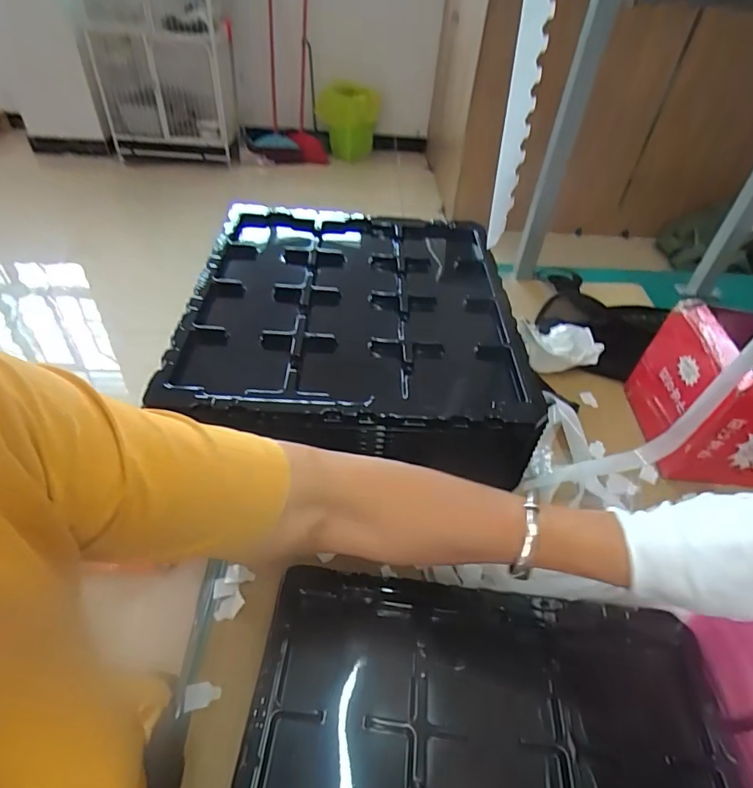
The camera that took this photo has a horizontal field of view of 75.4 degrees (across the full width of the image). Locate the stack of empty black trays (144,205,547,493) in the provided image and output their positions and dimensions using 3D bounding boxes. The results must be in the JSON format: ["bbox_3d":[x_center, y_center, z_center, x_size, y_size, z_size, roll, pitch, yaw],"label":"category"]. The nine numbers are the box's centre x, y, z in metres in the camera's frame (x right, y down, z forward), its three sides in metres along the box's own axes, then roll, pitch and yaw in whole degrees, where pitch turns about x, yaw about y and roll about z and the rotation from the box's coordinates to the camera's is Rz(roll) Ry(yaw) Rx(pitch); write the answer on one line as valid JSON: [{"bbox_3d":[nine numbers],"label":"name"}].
[{"bbox_3d":[-0.024,-0.071,0.554,0.326,0.108,0.362,3,44,-2],"label":"stack of empty black trays"}]

